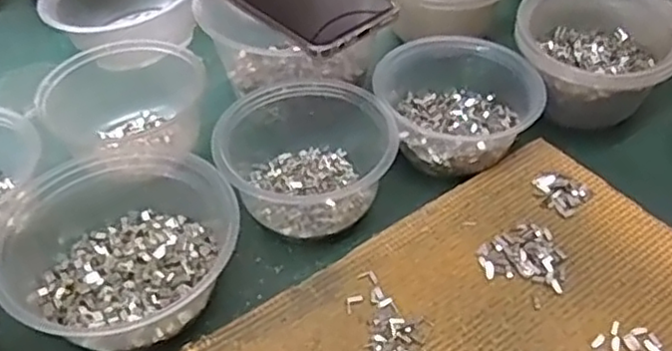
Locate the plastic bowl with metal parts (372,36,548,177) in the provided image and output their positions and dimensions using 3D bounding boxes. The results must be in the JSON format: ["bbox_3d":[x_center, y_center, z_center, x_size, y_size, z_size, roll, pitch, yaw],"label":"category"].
[{"bbox_3d":[0.085,-0.054,0.493,0.101,0.051,0.103,0,46,0],"label":"plastic bowl with metal parts"}]

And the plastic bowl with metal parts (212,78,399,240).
[{"bbox_3d":[-0.023,-0.020,0.458,0.117,0.050,0.125,0,46,0],"label":"plastic bowl with metal parts"}]

